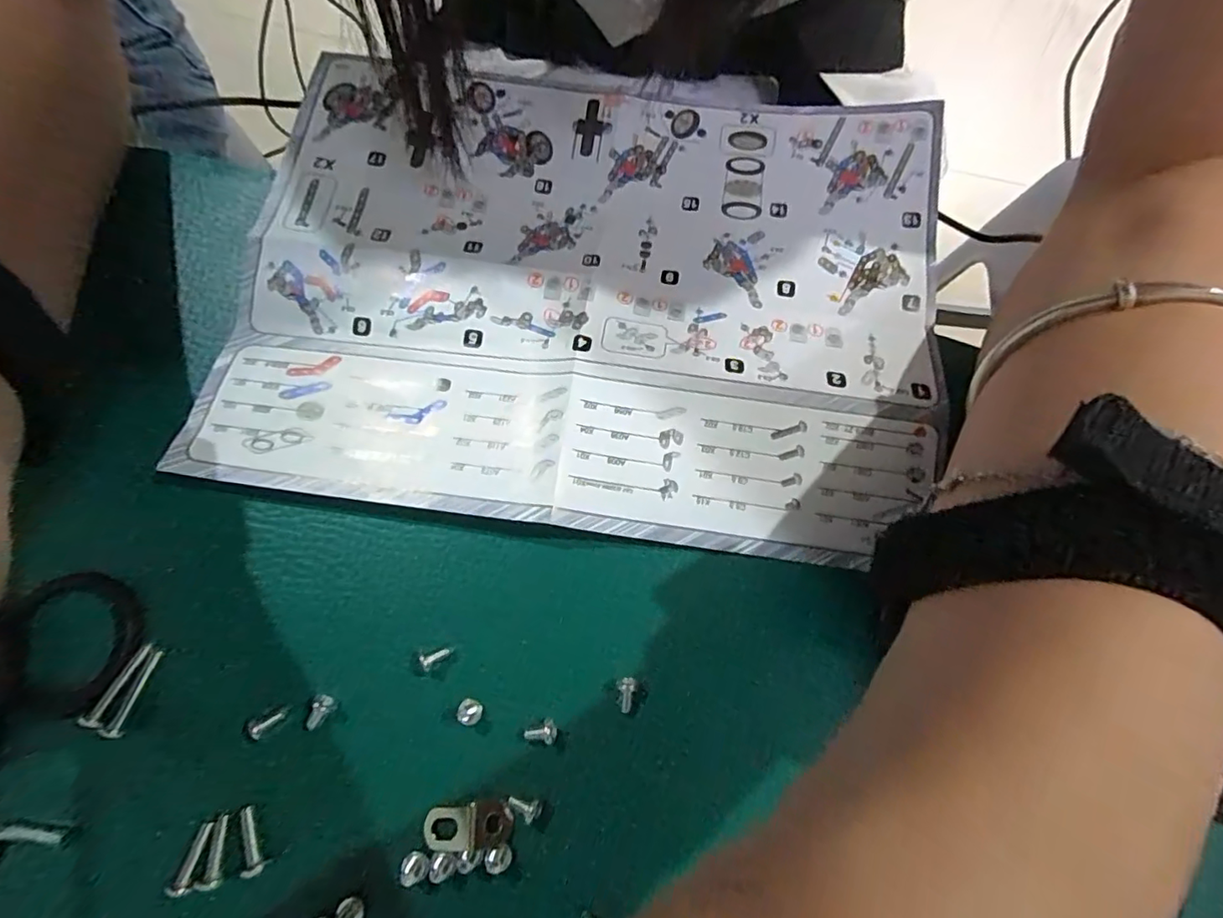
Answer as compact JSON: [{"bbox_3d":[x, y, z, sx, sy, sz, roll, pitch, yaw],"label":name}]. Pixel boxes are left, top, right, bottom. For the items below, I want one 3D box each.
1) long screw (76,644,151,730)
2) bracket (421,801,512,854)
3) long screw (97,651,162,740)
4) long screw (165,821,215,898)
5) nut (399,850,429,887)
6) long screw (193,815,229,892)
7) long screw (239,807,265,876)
[{"bbox_3d":[-0.130,0.059,0.144,0.004,0.004,0.021,18,58,5],"label":"long screw"},{"bbox_3d":[-0.036,0.092,0.136,0.022,0.004,0.010,-5,73,-2],"label":"bracket"},{"bbox_3d":[-0.126,0.062,0.144,0.005,0.004,0.021,11,61,3],"label":"long screw"},{"bbox_3d":[-0.102,0.098,0.133,0.005,0.004,0.015,11,60,3],"label":"long screw"},{"bbox_3d":[-0.049,0.100,0.133,0.007,0.006,0.006,12,74,3],"label":"nut"},{"bbox_3d":[-0.097,0.096,0.132,0.005,0.004,0.015,6,73,1],"label":"long screw"},{"bbox_3d":[-0.089,0.094,0.134,0.004,0.004,0.015,-24,62,-8],"label":"long screw"}]

